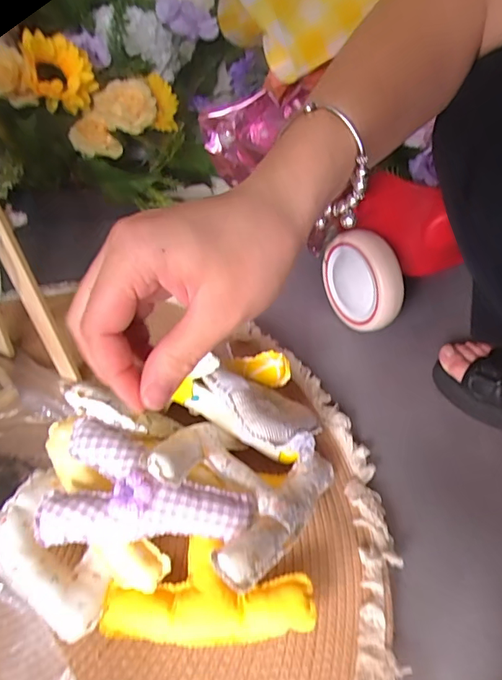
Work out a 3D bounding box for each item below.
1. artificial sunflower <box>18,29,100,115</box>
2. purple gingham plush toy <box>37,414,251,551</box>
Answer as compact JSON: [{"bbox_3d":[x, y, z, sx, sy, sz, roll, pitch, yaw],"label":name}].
[{"bbox_3d":[-0.247,-0.345,0.603,0.084,0.085,0.059,-11,49,-15],"label":"artificial sunflower"},{"bbox_3d":[-0.097,0.140,0.446,0.192,0.065,0.110,1,47,-4],"label":"purple gingham plush toy"}]

